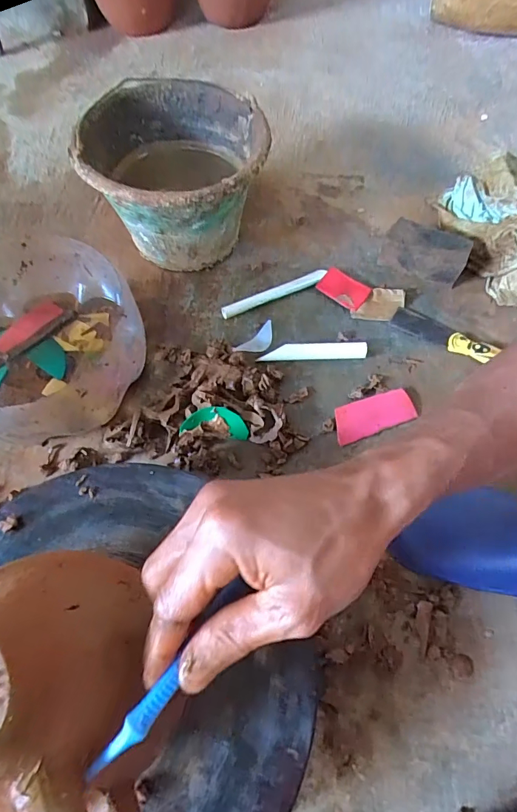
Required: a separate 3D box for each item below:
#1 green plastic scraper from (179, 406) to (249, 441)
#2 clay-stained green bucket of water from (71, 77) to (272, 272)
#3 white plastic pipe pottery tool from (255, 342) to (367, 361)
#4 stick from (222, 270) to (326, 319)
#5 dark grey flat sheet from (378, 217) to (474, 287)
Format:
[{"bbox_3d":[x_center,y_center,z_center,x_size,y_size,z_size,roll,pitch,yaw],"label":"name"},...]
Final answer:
[{"bbox_3d":[-0.050,0.020,0.522,0.081,0.041,0.009,12,22,-13],"label":"green plastic scraper"},{"bbox_3d":[-0.117,-0.333,0.648,0.246,0.168,0.273,2,62,0],"label":"clay-stained green bucket of water"},{"bbox_3d":[0.075,-0.075,0.590,0.143,0.023,0.016,-1,62,-1],"label":"white plastic pipe pottery tool"},{"bbox_3d":[0.024,-0.169,0.644,0.167,0.021,0.020,-24,65,-13],"label":"stick"},{"bbox_3d":[0.251,-0.232,0.652,0.120,0.057,0.061,23,64,11],"label":"dark grey flat sheet"}]

